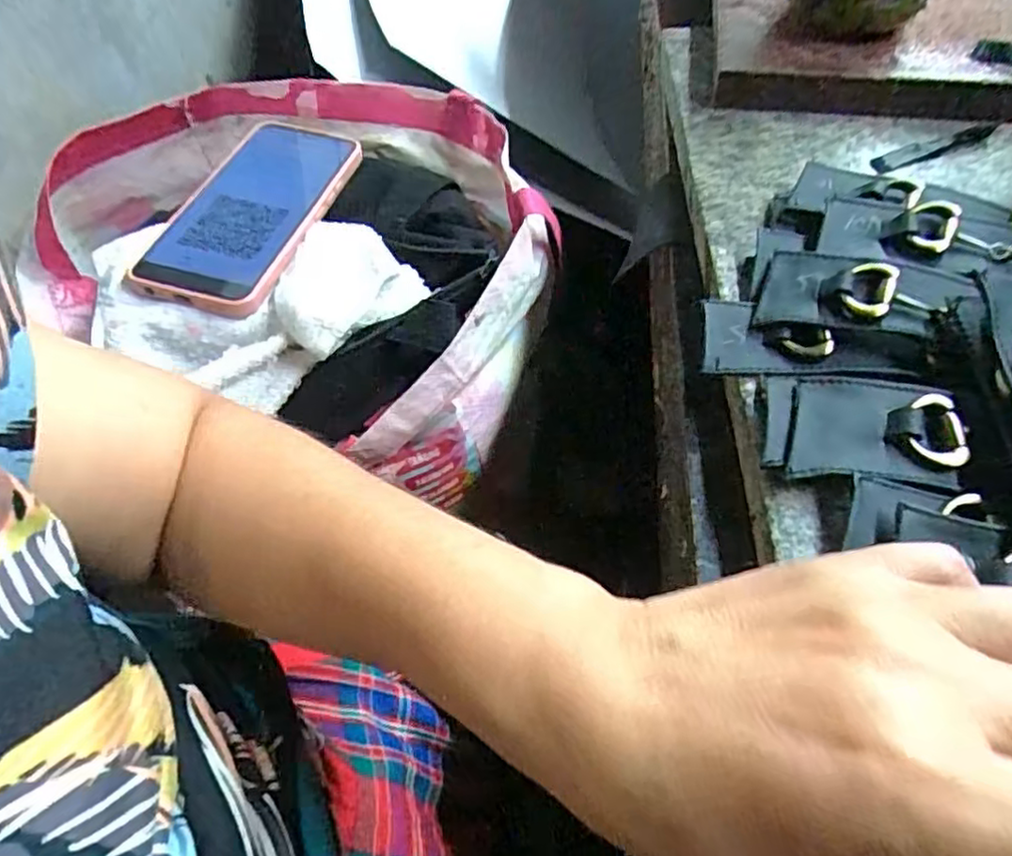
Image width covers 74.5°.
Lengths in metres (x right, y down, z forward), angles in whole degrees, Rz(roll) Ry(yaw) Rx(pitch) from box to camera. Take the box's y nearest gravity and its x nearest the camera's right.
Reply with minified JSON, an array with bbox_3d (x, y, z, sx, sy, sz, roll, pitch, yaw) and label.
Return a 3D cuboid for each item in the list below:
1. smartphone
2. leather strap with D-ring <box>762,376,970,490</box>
[{"bbox_3d":[-0.155,-0.138,0.414,0.080,0.016,0.167,10,57,11],"label":"smartphone"},{"bbox_3d":[0.124,0.000,0.233,0.062,0.014,0.045,10,57,11],"label":"leather strap with D-ring"}]

